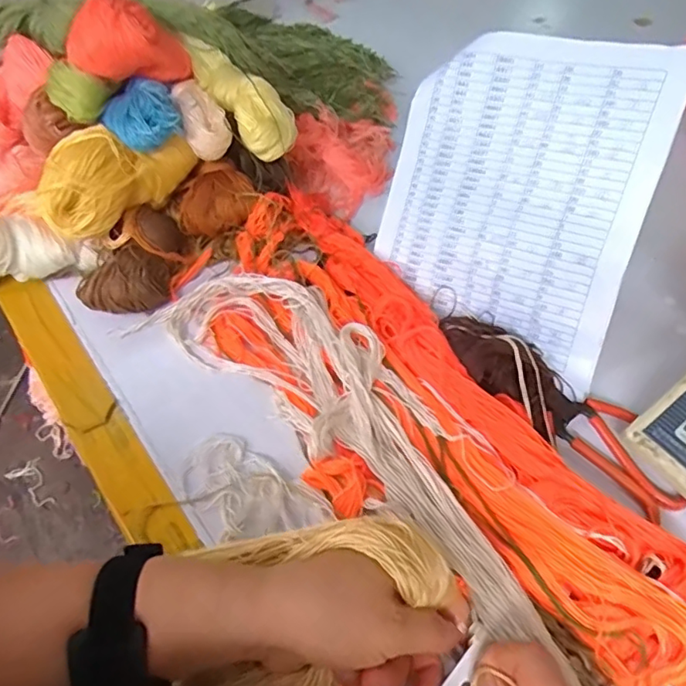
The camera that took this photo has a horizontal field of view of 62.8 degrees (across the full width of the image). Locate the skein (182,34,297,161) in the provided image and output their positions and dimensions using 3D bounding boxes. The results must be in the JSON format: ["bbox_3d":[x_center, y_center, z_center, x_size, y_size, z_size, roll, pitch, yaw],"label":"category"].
[{"bbox_3d":[-0.091,-0.225,0.507,0.054,0.028,0.135,-33,74,-24],"label":"skein"}]

